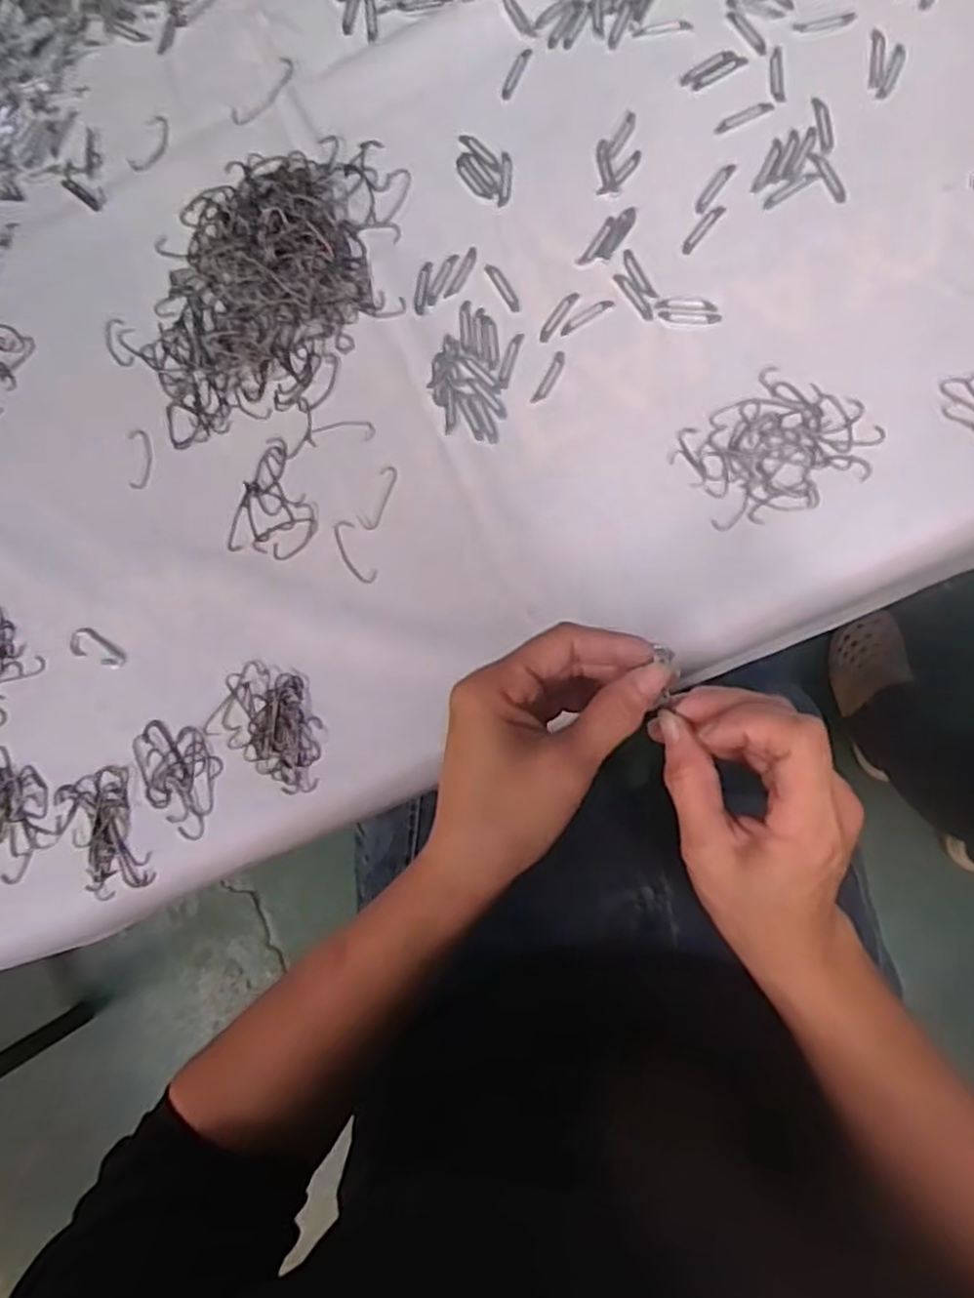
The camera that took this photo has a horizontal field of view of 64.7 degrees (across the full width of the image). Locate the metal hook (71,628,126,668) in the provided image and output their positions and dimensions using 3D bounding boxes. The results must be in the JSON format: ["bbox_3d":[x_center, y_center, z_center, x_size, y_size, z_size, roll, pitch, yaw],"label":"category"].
[{"bbox_3d":[-0.237,-0.001,0.468,0.036,0.007,0.018,20,88,8],"label":"metal hook"}]

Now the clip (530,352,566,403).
[{"bbox_3d":[0.036,-0.156,0.441,0.007,0.004,0.033,28,89,8],"label":"clip"}]

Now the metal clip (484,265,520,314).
[{"bbox_3d":[0.010,-0.212,0.450,0.008,0.004,0.034,-30,83,4],"label":"metal clip"}]

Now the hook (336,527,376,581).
[{"bbox_3d":[-0.078,-0.056,0.449,0.015,0.004,0.040,-27,83,4],"label":"hook"}]

